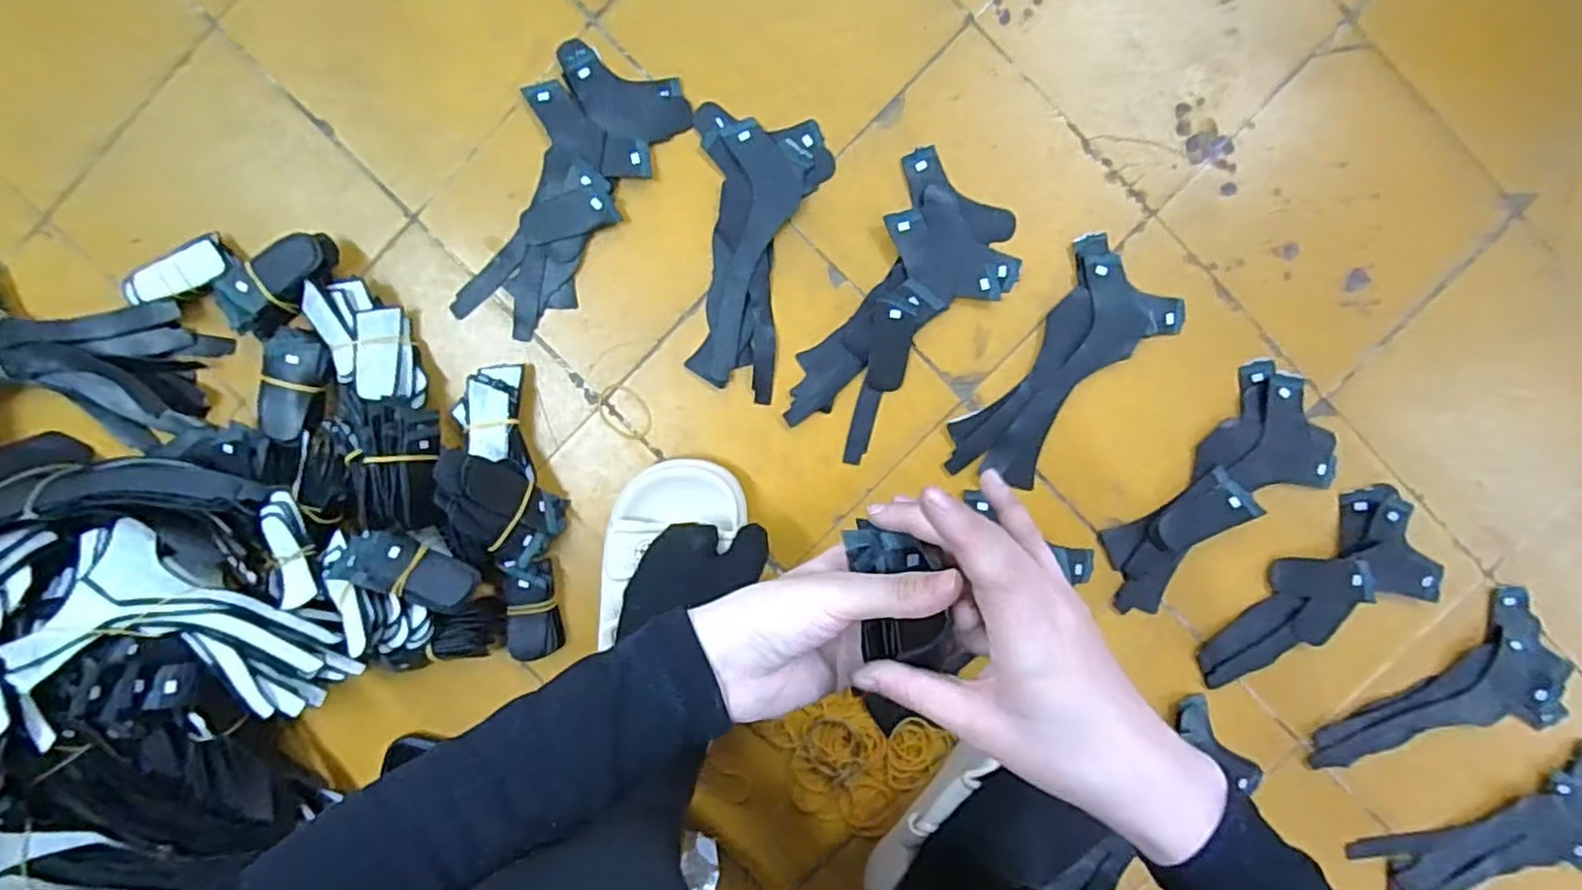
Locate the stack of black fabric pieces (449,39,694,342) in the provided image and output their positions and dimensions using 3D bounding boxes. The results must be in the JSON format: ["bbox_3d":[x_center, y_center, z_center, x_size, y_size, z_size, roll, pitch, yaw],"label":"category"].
[{"bbox_3d":[-0.176,-0.190,0.522,0.108,0.010,0.219,29,94,-1],"label":"stack of black fabric pieces"}]

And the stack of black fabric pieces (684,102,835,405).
[{"bbox_3d":[-0.025,-0.144,0.525,0.095,0.012,0.208,3,95,1],"label":"stack of black fabric pieces"}]

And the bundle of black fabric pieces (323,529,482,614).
[{"bbox_3d":[-0.283,0.092,0.505,0.097,0.030,0.041,22,95,-14],"label":"bundle of black fabric pieces"}]

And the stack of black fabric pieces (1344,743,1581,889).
[{"bbox_3d":[0.584,0.332,0.566,0.211,0.010,0.100,-21,94,2],"label":"stack of black fabric pieces"}]

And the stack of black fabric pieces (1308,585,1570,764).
[{"bbox_3d":[0.527,0.216,0.555,0.205,0.013,0.111,-34,93,3],"label":"stack of black fabric pieces"}]

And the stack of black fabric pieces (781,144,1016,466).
[{"bbox_3d":[0.083,-0.099,0.527,0.109,0.013,0.221,34,94,-2],"label":"stack of black fabric pieces"}]

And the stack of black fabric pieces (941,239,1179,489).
[{"bbox_3d":[0.202,-0.055,0.531,0.093,0.014,0.200,41,94,-2],"label":"stack of black fabric pieces"}]

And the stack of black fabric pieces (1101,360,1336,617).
[{"bbox_3d":[0.331,0.042,0.538,0.099,0.019,0.208,44,94,-3],"label":"stack of black fabric pieces"}]

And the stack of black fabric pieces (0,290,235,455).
[{"bbox_3d":[-0.550,-0.071,0.520,0.208,0.056,0.144,5,95,0],"label":"stack of black fabric pieces"}]

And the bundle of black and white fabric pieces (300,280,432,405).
[{"bbox_3d":[-0.320,-0.075,0.519,0.063,0.034,0.108,-23,94,3],"label":"bundle of black and white fabric pieces"}]

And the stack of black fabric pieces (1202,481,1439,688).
[{"bbox_3d":[0.411,0.111,0.547,0.193,0.014,0.101,-24,94,3],"label":"stack of black fabric pieces"}]

